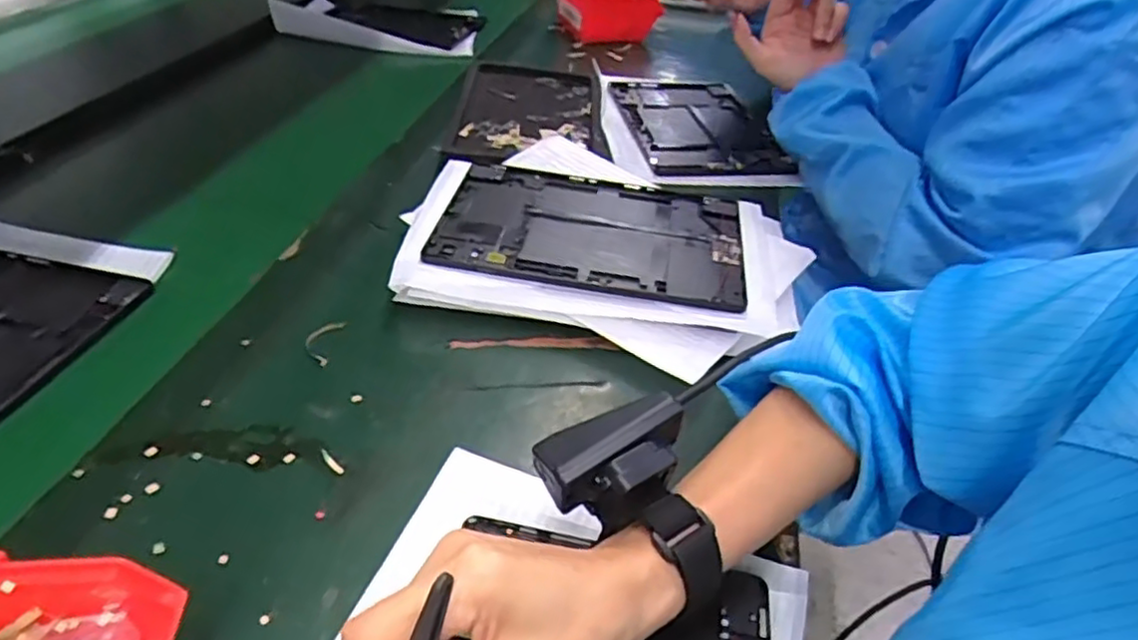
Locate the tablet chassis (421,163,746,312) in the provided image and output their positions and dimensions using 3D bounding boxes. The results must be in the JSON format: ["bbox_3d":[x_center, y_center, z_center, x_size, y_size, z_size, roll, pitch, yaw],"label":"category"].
[{"bbox_3d":[0.019,-0.074,0.545,0.238,0.007,0.161,9,40,3],"label":"tablet chassis"}]

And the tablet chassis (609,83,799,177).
[{"bbox_3d":[0.152,-0.233,0.799,0.165,0.014,0.253,-3,38,-9],"label":"tablet chassis"}]

